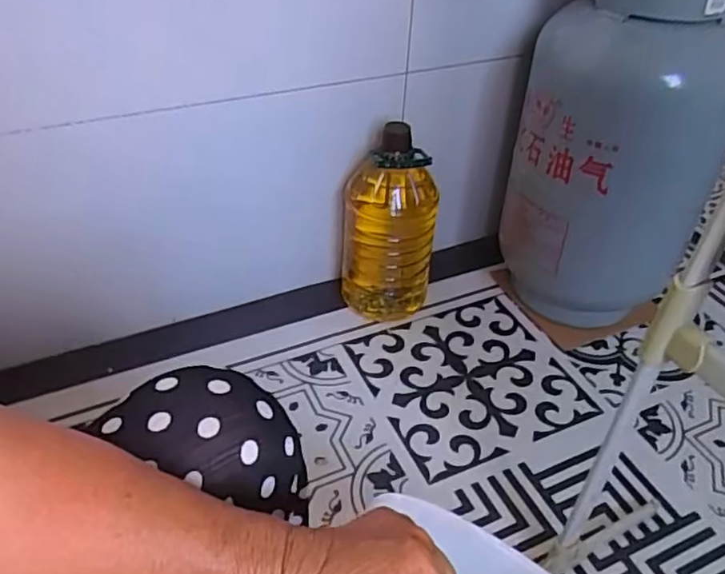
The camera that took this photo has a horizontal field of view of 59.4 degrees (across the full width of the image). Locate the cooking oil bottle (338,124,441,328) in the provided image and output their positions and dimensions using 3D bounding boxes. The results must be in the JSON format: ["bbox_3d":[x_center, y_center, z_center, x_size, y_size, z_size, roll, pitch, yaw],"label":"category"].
[{"bbox_3d":[0.047,-0.113,1.108,0.157,0.363,0.151,-2,41,-4],"label":"cooking oil bottle"}]

